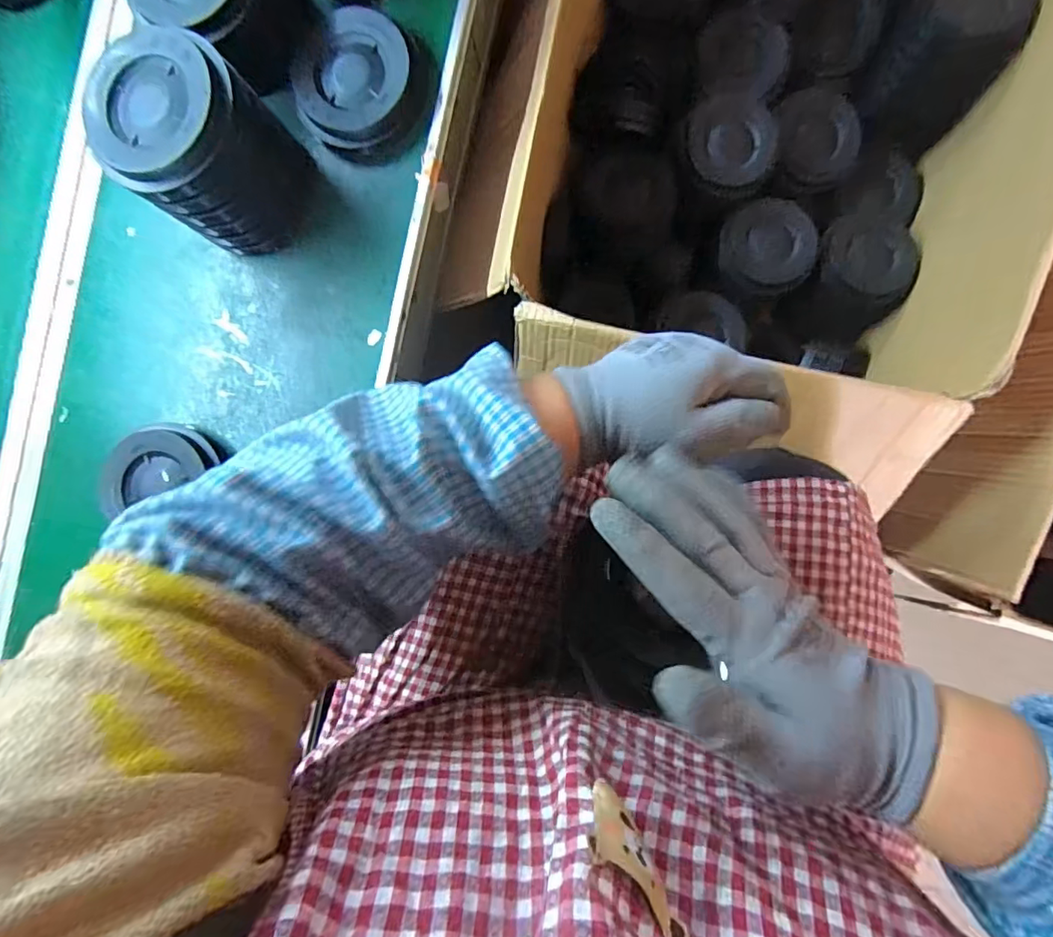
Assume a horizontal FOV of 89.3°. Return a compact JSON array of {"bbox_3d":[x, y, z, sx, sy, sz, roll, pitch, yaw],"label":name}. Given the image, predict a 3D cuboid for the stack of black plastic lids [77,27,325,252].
[{"bbox_3d":[-0.260,-0.258,0.451,0.119,0.127,0.113,-41,85,5],"label":"stack of black plastic lids"}]

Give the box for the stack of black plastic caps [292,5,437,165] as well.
[{"bbox_3d":[-0.148,-0.348,0.485,0.119,0.034,0.115,14,92,7],"label":"stack of black plastic caps"}]

